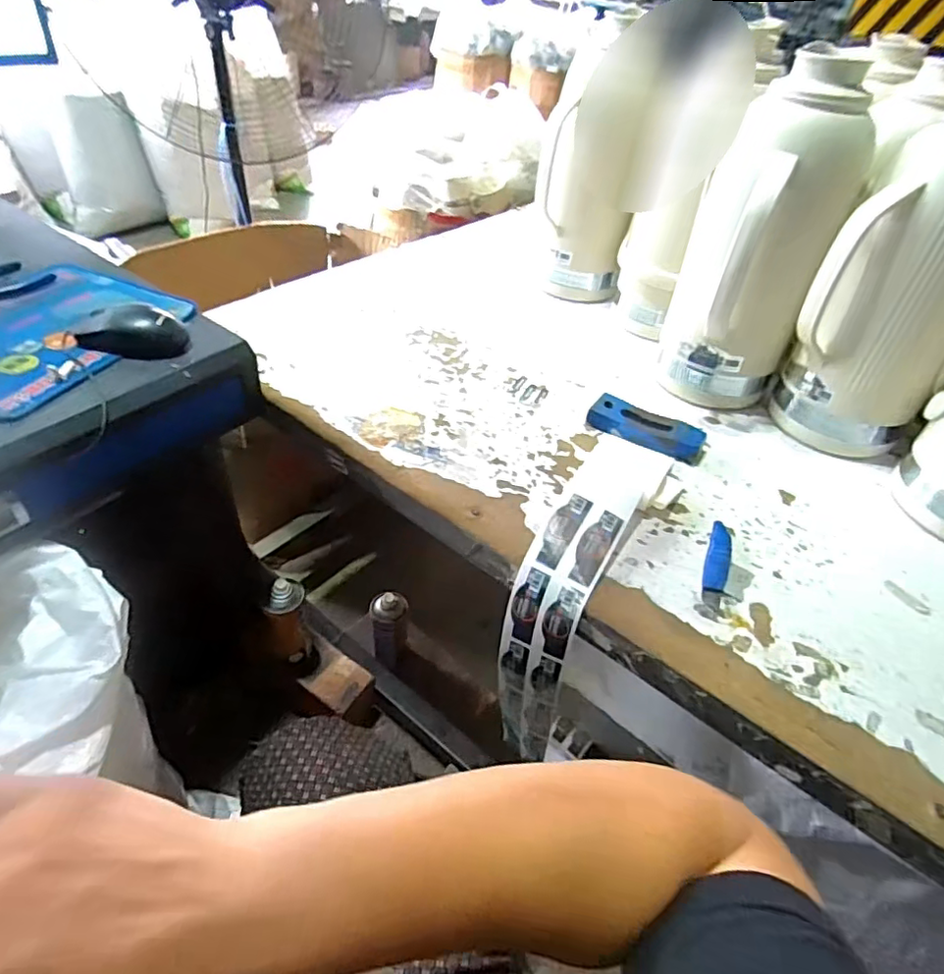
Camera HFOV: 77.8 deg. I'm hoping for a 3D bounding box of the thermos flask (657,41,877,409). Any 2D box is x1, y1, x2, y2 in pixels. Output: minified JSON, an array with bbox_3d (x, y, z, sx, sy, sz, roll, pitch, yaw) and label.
[{"bbox_3d":[0.339,-0.268,0.690,0.143,0.367,0.141,10,43,3],"label":"thermos flask"}]

